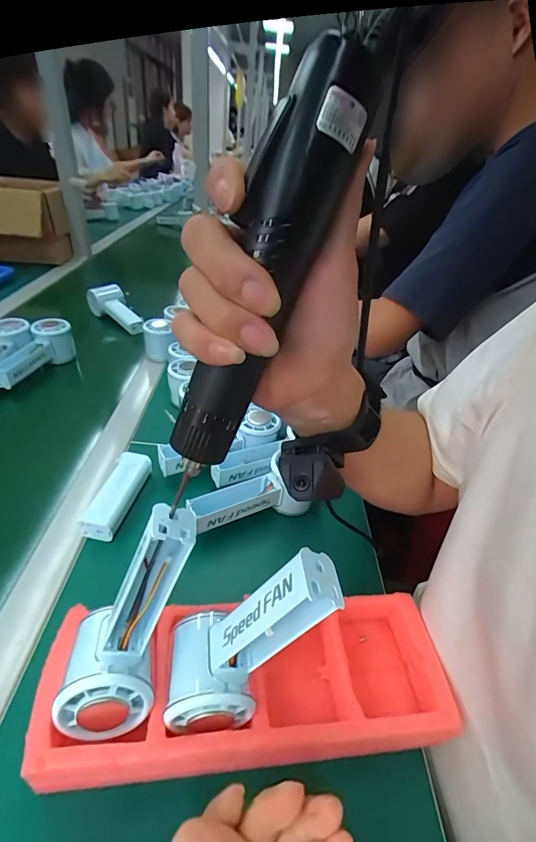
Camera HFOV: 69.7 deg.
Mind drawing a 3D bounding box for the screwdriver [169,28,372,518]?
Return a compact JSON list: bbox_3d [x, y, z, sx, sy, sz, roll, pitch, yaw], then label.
[{"bbox_3d":[-0.007,-0.059,0.186,0.032,0.207,0.033,33,20,30],"label":"screwdriver"}]

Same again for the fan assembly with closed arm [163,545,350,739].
[{"bbox_3d":[-0.009,0.130,0.238,0.048,0.136,0.065,26,25,-34],"label":"fan assembly with closed arm"}]

